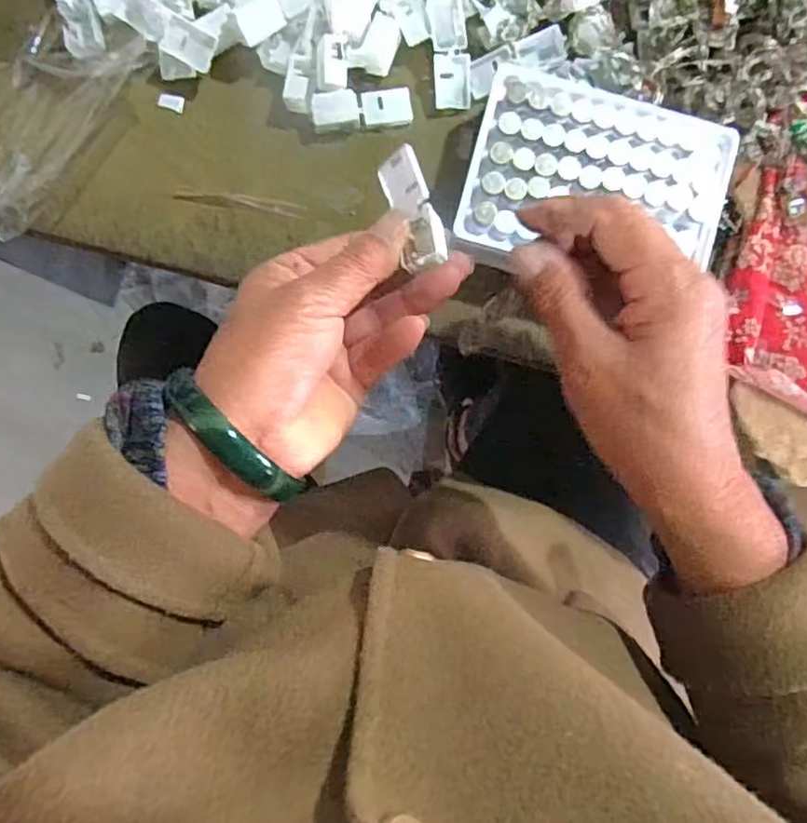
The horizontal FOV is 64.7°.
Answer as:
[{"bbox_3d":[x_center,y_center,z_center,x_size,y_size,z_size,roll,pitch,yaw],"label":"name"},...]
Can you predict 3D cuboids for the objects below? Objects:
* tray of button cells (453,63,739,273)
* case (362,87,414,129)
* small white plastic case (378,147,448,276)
[{"bbox_3d":[0.099,-0.116,0.326,0.131,0.010,0.098,15,87,-1],"label":"tray of button cells"},{"bbox_3d":[-0.009,-0.167,0.349,0.027,0.005,0.018,-11,89,-2],"label":"case"},{"bbox_3d":[0.004,-0.088,0.277,0.018,0.016,0.059,-16,70,-3],"label":"small white plastic case"}]

